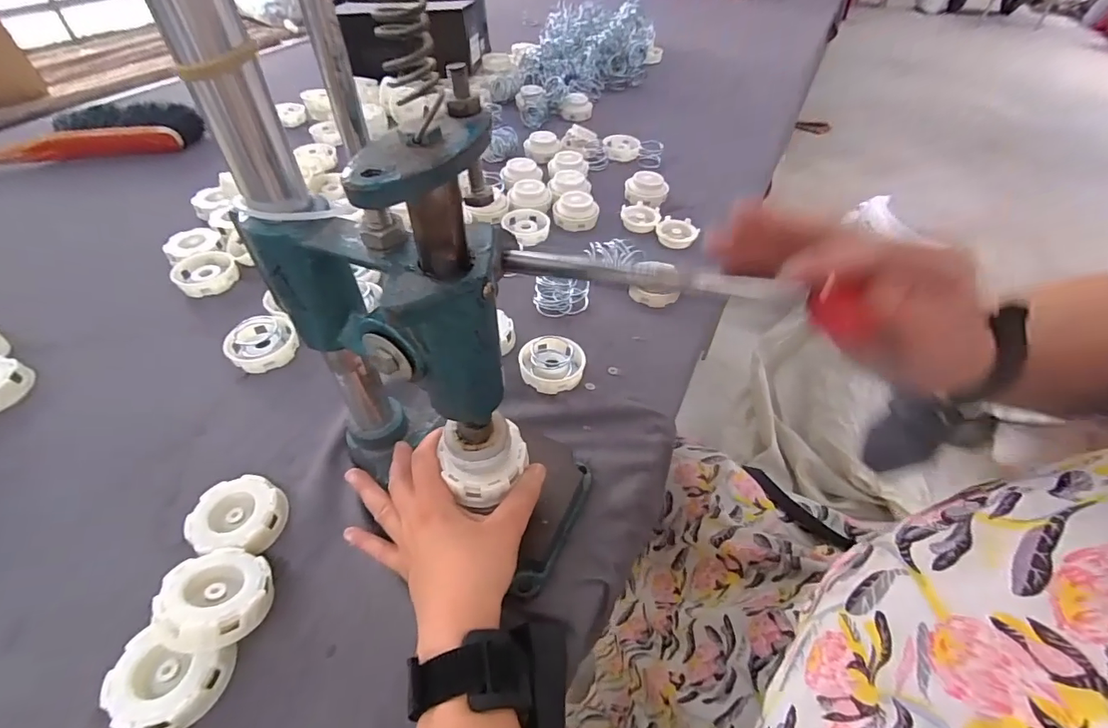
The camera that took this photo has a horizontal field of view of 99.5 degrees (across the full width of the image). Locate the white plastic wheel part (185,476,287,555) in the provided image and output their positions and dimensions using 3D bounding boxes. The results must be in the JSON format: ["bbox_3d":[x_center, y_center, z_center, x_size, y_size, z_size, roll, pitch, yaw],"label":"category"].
[{"bbox_3d":[-0.247,0.119,0.368,0.065,0.019,0.059,17,50,13],"label":"white plastic wheel part"}]

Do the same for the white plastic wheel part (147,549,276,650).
[{"bbox_3d":[-0.227,0.159,0.318,0.061,0.028,0.060,13,20,-5],"label":"white plastic wheel part"}]

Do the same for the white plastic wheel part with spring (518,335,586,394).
[{"bbox_3d":[-0.002,-0.002,0.478,0.065,0.021,0.064,1,48,-1],"label":"white plastic wheel part with spring"}]

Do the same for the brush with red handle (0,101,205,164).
[{"bbox_3d":[-0.813,-0.365,0.753,0.386,0.048,0.114,-12,53,-18],"label":"brush with red handle"}]

